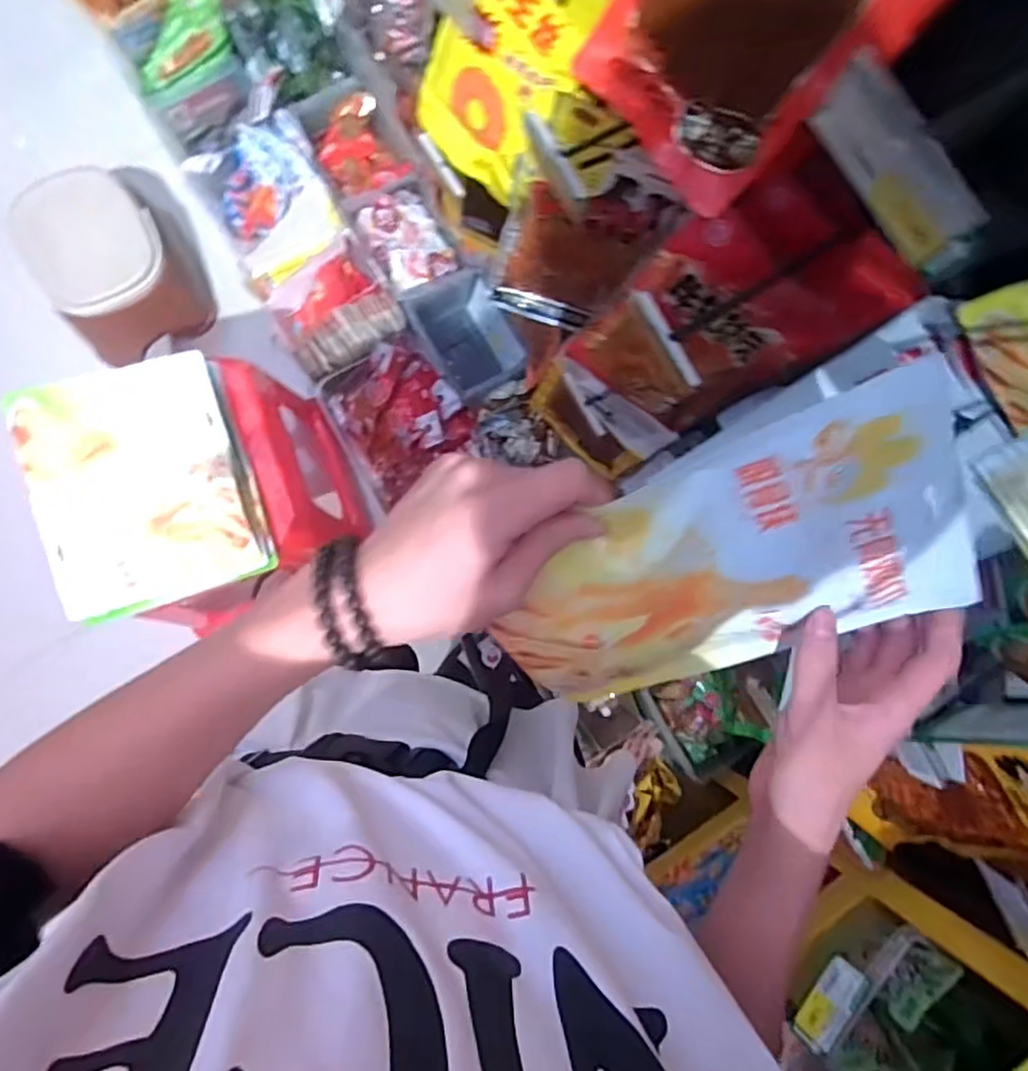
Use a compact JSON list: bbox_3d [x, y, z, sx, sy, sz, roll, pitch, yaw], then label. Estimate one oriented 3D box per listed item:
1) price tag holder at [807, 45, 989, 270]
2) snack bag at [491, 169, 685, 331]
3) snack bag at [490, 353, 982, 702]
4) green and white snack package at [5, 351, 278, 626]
[{"bbox_3d":[0.156,-0.149,0.274,0.005,0.041,0.088,-32,88,-8],"label":"price tag holder"},{"bbox_3d":[0.064,-0.284,0.684,0.154,0.217,0.052,15,83,-4],"label":"snack bag"},{"bbox_3d":[0.106,0.026,0.344,0.231,0.015,0.157,-28,130,23],"label":"snack bag"},{"bbox_3d":[-0.469,-0.071,0.844,0.269,0.057,0.289,-17,86,-7],"label":"green and white snack package"}]

